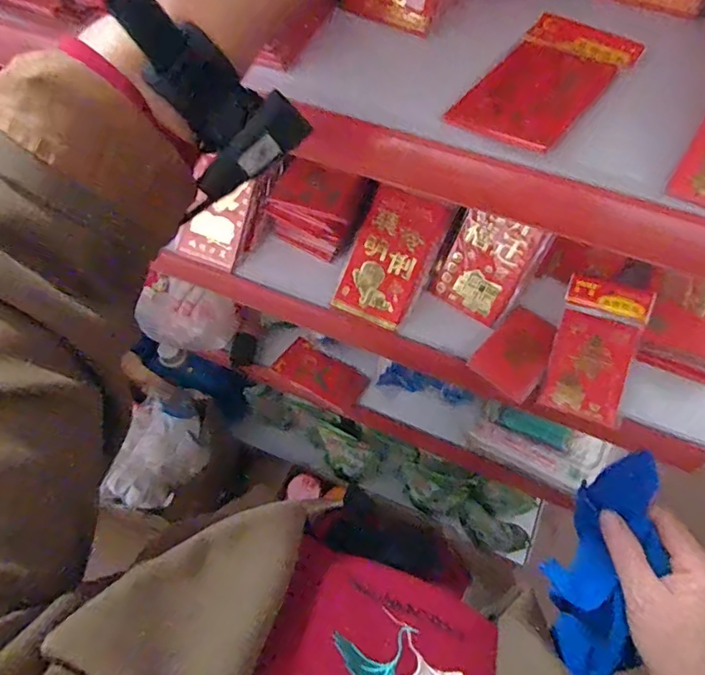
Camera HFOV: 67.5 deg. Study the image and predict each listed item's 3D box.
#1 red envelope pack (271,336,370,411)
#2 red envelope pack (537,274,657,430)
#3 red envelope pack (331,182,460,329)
[{"bbox_3d":[-0.054,0.066,0.942,0.158,0.010,0.076,31,100,3],"label":"red envelope pack"},{"bbox_3d":[0.267,0.013,0.583,0.087,0.013,0.158,17,82,16],"label":"red envelope pack"},{"bbox_3d":[0.046,-0.095,0.631,0.096,0.010,0.156,25,97,13],"label":"red envelope pack"}]

